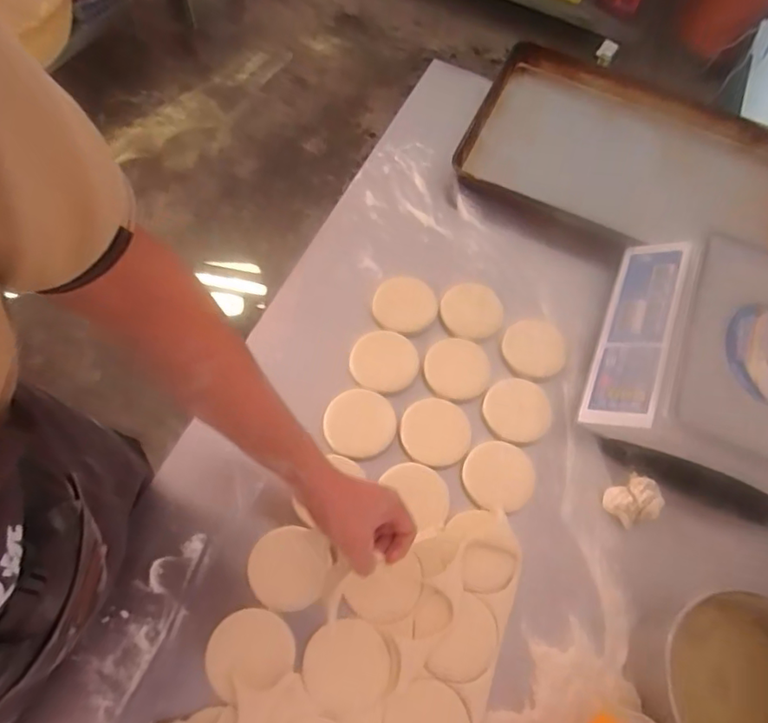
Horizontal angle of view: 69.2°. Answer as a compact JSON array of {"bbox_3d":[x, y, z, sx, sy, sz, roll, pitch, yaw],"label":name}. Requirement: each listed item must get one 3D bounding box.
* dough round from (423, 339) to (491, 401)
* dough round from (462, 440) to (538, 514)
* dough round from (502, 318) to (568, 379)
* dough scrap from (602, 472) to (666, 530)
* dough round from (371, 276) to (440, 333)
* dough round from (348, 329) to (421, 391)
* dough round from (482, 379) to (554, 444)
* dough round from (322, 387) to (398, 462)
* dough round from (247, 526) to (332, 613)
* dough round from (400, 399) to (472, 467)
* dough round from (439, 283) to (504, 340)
[{"bbox_3d":[0.106,0.010,0.806,0.092,0.004,0.094,2,64,-5],"label":"dough round"},{"bbox_3d":[0.154,0.153,0.742,0.099,0.009,0.089,-19,68,-14],"label":"dough round"},{"bbox_3d":[0.225,-0.022,0.830,0.092,0.005,0.093,2,64,-5],"label":"dough round"},{"bbox_3d":[0.327,0.183,0.732,0.069,0.053,0.059,-26,69,-17],"label":"dough scrap"},{"bbox_3d":[0.034,-0.088,0.839,0.091,0.014,0.091,2,64,-5],"label":"dough round"},{"bbox_3d":[0.001,-0.002,0.801,0.095,0.004,0.095,2,64,-5],"label":"dough round"},{"bbox_3d":[0.189,0.068,0.784,0.090,0.004,0.096,2,64,-5],"label":"dough round"},{"bbox_3d":[-0.032,0.084,0.757,0.095,0.007,0.097,2,64,-5],"label":"dough round"},{"bbox_3d":[-0.110,0.240,0.646,0.094,0.005,0.090,-2,74,8],"label":"dough round"},{"bbox_3d":[0.071,0.096,0.758,0.093,0.004,0.094,2,64,-5],"label":"dough round"},{"bbox_3d":[0.133,-0.076,0.842,0.091,0.011,0.092,2,64,-5],"label":"dough round"}]

